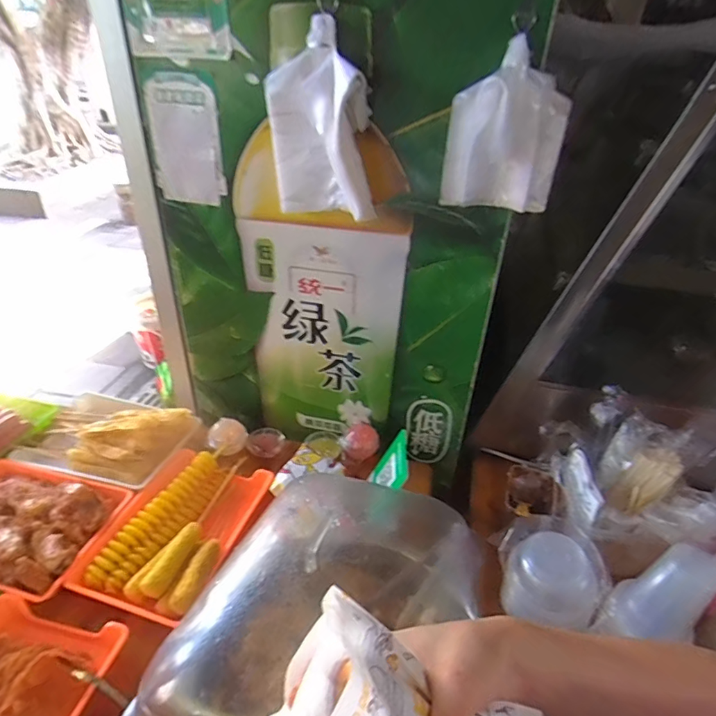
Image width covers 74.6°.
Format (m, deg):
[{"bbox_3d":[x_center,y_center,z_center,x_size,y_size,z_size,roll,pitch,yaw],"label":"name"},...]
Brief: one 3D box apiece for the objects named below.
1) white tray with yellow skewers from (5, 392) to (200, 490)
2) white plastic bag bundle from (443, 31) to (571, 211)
[{"bbox_3d":[-0.497,0.132,0.928,0.306,0.066,0.194,10,35,12],"label":"white tray with yellow skewers"},{"bbox_3d":[0.203,-0.299,0.642,0.159,0.182,0.040,4,34,3],"label":"white plastic bag bundle"}]

